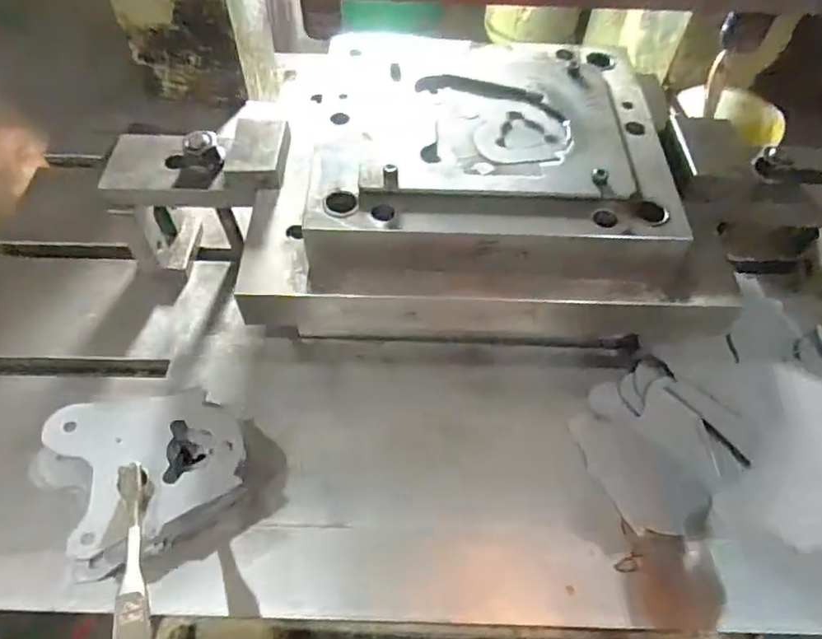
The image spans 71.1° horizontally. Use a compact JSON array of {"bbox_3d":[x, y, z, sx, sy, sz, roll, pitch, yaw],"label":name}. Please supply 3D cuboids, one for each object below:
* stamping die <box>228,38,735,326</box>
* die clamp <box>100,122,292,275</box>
[{"bbox_3d":[0.061,-0.137,0.553,0.404,0.095,0.311,1,55,-1],"label":"stamping die"},{"bbox_3d":[-0.213,-0.122,0.611,0.176,0.160,0.094,3,55,0],"label":"die clamp"}]

